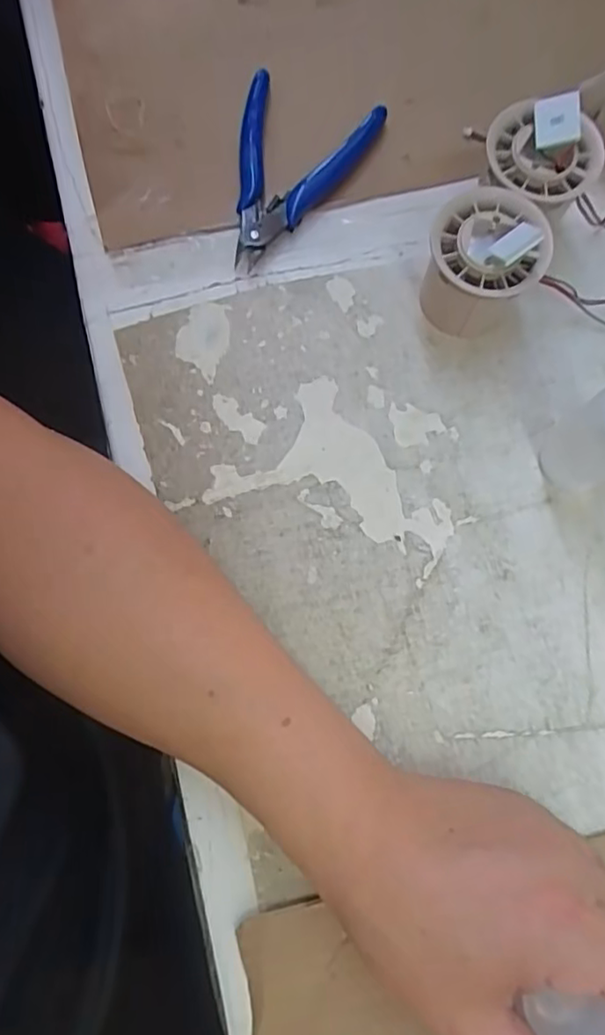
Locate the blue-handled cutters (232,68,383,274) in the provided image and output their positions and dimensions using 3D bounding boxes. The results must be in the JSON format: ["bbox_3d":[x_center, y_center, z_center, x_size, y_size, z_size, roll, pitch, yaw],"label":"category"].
[{"bbox_3d":[-0.010,-0.188,0.339,0.077,0.021,0.117,18,78,5],"label":"blue-handled cutters"}]

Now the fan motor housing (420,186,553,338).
[{"bbox_3d":[0.088,-0.127,0.306,0.056,0.055,0.053,6,77,2],"label":"fan motor housing"}]

